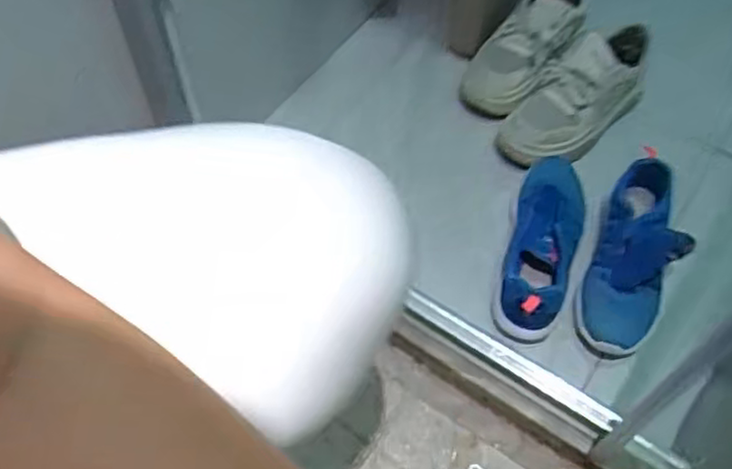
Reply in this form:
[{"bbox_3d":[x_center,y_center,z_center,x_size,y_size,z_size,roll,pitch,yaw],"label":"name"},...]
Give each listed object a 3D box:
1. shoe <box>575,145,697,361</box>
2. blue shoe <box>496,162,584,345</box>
[{"bbox_3d":[0.348,0.009,0.911,0.102,0.127,0.248,20,60,11],"label":"shoe"},{"bbox_3d":[0.231,0.004,0.924,0.093,0.089,0.275,15,59,8],"label":"blue shoe"}]

